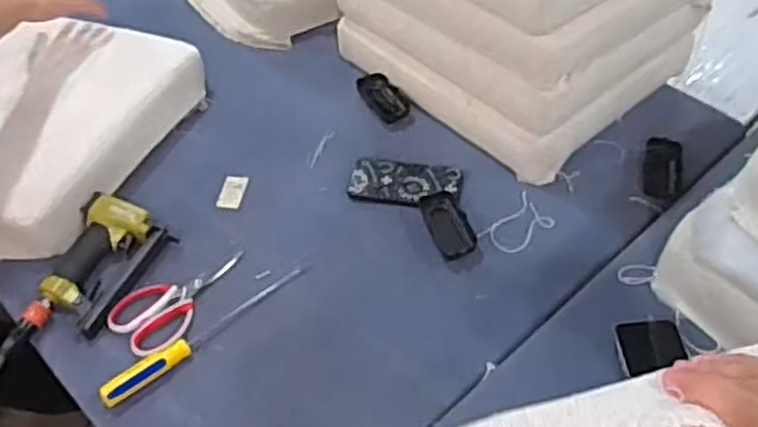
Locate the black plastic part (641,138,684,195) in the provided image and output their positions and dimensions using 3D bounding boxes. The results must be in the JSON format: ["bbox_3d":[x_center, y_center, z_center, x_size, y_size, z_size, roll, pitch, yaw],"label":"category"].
[{"bbox_3d":[0.423,-0.071,1.138,0.058,0.020,0.101,10,50,11],"label":"black plastic part"}]

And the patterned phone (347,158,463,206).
[{"bbox_3d":[0.039,-0.045,1.131,0.163,0.010,0.078,6,49,8],"label":"patterned phone"}]

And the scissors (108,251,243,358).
[{"bbox_3d":[-0.261,0.099,0.999,0.101,0.025,0.196,22,53,21],"label":"scissors"}]

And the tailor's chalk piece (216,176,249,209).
[{"bbox_3d":[-0.218,-0.032,1.139,0.035,0.004,0.062,10,52,4],"label":"tailor's chalk piece"}]

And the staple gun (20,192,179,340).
[{"bbox_3d":[-0.382,0.067,1.021,0.135,0.043,0.205,14,51,15],"label":"staple gun"}]

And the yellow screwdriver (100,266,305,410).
[{"bbox_3d":[-0.208,0.143,0.958,0.301,0.023,0.026,-35,56,-25],"label":"yellow screwdriver"}]

